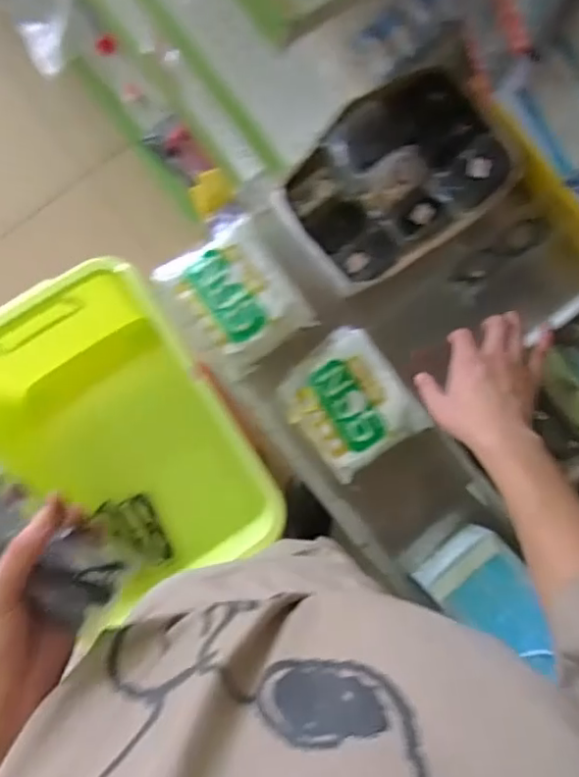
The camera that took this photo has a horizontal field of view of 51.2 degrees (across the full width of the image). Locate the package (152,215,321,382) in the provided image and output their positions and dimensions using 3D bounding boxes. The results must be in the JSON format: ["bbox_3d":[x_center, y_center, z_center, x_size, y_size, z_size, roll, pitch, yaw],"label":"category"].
[{"bbox_3d":[-0.065,-0.100,0.692,0.134,0.074,0.146,-33,87,-3],"label":"package"}]

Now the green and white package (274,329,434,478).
[{"bbox_3d":[0.071,0.015,0.722,0.126,0.066,0.149,-35,87,-3],"label":"green and white package"}]

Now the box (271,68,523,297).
[{"bbox_3d":[0.128,-0.257,0.751,0.272,0.050,0.194,-37,87,-3],"label":"box"}]

